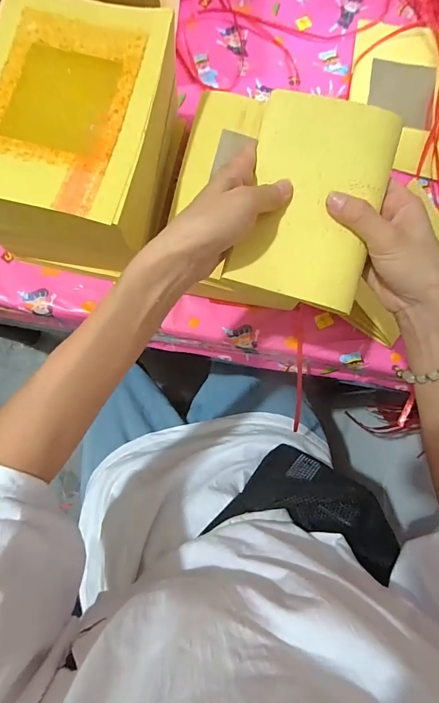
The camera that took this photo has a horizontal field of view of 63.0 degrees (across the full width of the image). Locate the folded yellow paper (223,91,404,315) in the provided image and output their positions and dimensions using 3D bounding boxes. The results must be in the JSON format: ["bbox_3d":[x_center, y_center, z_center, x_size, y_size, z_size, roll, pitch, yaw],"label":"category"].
[{"bbox_3d":[0.075,-0.120,0.281,0.105,0.036,0.153,15,80,0],"label":"folded yellow paper"}]

